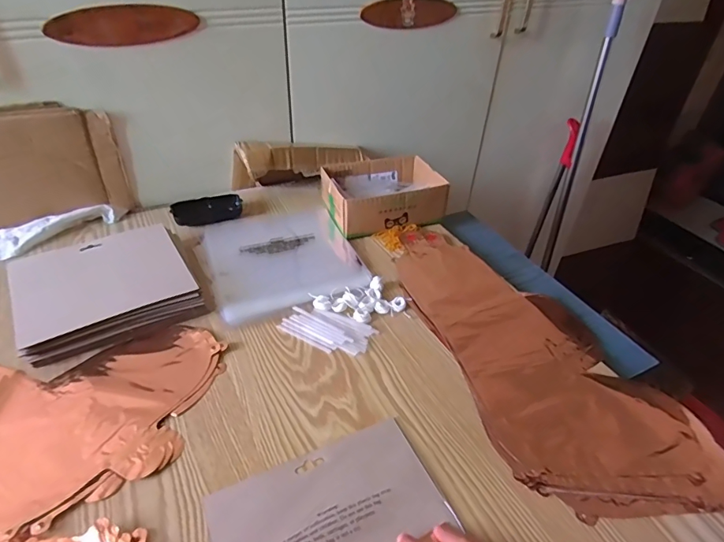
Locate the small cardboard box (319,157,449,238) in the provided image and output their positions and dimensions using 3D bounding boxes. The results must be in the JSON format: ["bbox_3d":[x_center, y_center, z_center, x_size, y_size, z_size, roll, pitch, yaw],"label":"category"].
[{"bbox_3d":[0.036,-0.135,0.775,0.186,0.061,0.146,-13,42,-18],"label":"small cardboard box"}]

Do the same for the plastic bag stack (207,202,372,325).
[{"bbox_3d":[-0.119,-0.034,0.680,0.214,0.010,0.243,-15,43,-21],"label":"plastic bag stack"}]

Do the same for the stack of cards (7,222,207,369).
[{"bbox_3d":[-0.324,0.020,0.577,0.189,0.037,0.175,-20,45,-26],"label":"stack of cards"}]

